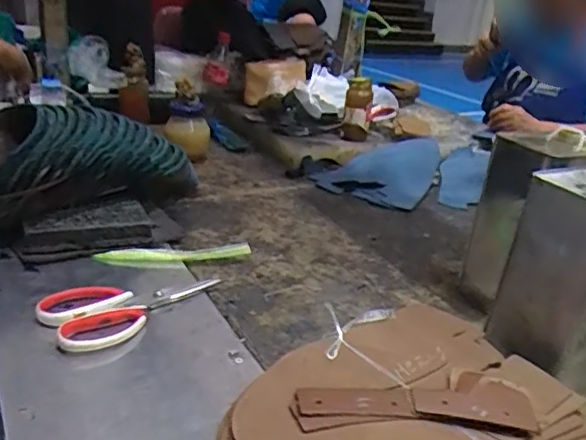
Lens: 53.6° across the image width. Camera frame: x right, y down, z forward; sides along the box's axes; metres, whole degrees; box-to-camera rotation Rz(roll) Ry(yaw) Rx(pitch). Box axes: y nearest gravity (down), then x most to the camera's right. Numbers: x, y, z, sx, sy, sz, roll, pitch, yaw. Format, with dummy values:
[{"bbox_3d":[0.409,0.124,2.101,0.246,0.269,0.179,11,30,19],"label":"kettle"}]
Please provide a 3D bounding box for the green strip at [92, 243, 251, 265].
[{"bbox_3d":[-0.161,0.047,0.797,0.202,0.019,0.028,-5,26,-25],"label":"green strip"}]

